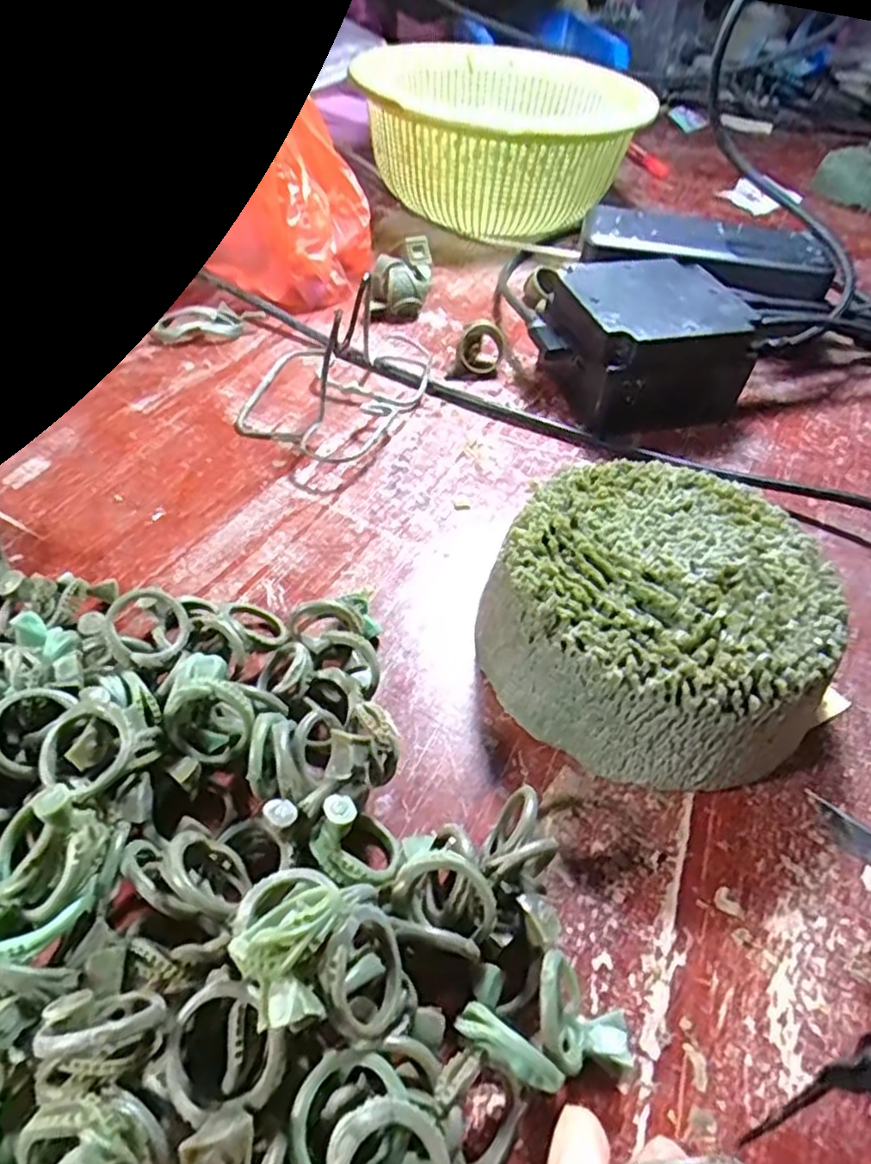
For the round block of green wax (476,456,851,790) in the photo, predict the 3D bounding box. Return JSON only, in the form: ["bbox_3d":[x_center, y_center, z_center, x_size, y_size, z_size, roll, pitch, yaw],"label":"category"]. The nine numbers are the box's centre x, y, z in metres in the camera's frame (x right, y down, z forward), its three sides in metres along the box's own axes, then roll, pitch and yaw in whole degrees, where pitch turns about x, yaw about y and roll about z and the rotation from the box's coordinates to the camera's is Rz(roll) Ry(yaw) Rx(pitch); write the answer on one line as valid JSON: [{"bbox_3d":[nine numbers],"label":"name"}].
[{"bbox_3d":[0.069,0.011,0.217,0.096,0.046,0.095,3,47,-3],"label":"round block of green wax"}]

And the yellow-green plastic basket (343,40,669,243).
[{"bbox_3d":[0.052,-0.296,0.471,0.157,0.083,0.185,19,49,11],"label":"yellow-green plastic basket"}]

